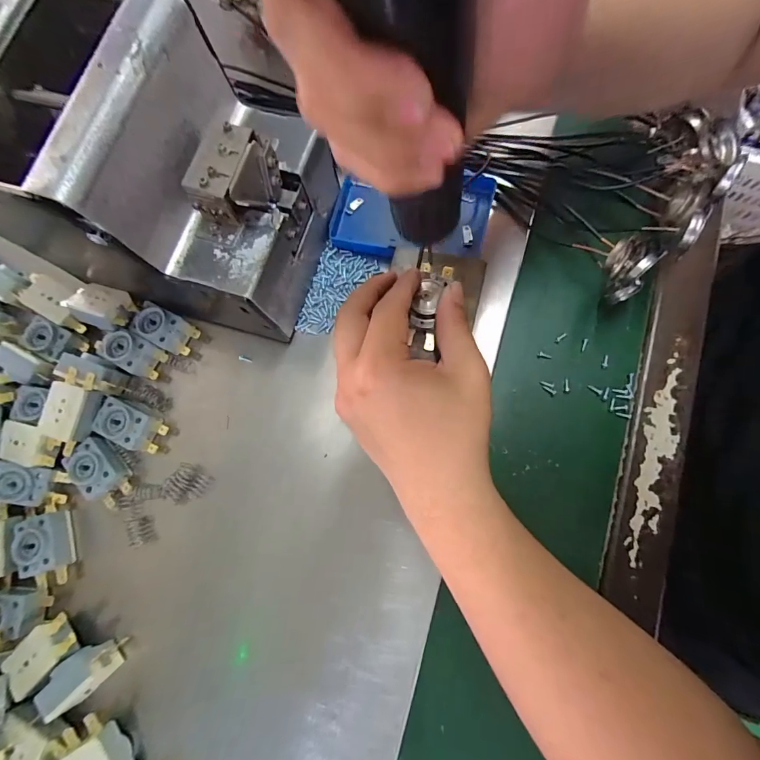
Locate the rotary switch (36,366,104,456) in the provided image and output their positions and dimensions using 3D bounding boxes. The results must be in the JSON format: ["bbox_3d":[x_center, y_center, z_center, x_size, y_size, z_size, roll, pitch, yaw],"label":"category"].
[{"bbox_3d":[-0.218,0.021,0.278,0.025,0.015,0.055,14,80,7],"label":"rotary switch"}]

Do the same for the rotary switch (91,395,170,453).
[{"bbox_3d":[-0.179,0.032,0.284,0.047,0.013,0.028,24,82,9],"label":"rotary switch"}]

